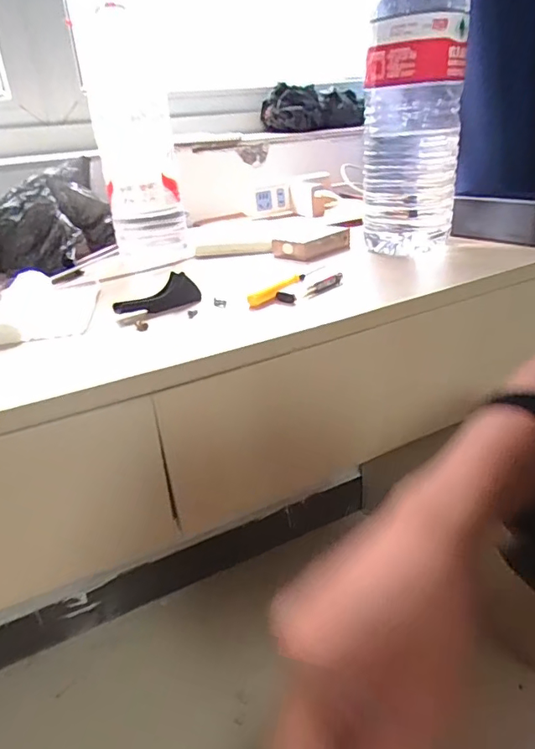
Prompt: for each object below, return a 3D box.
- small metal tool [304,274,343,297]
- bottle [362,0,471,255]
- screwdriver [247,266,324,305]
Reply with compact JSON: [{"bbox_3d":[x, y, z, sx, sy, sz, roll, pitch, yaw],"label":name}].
[{"bbox_3d":[0.058,-0.089,0.519,0.011,0.009,0.059,15,32,36],"label":"small metal tool"},{"bbox_3d":[0.161,-0.305,0.578,0.102,0.311,0.095,2,26,14],"label":"bottle"},{"bbox_3d":[0.023,-0.090,0.519,0.015,0.011,0.110,18,35,38],"label":"screwdriver"}]

